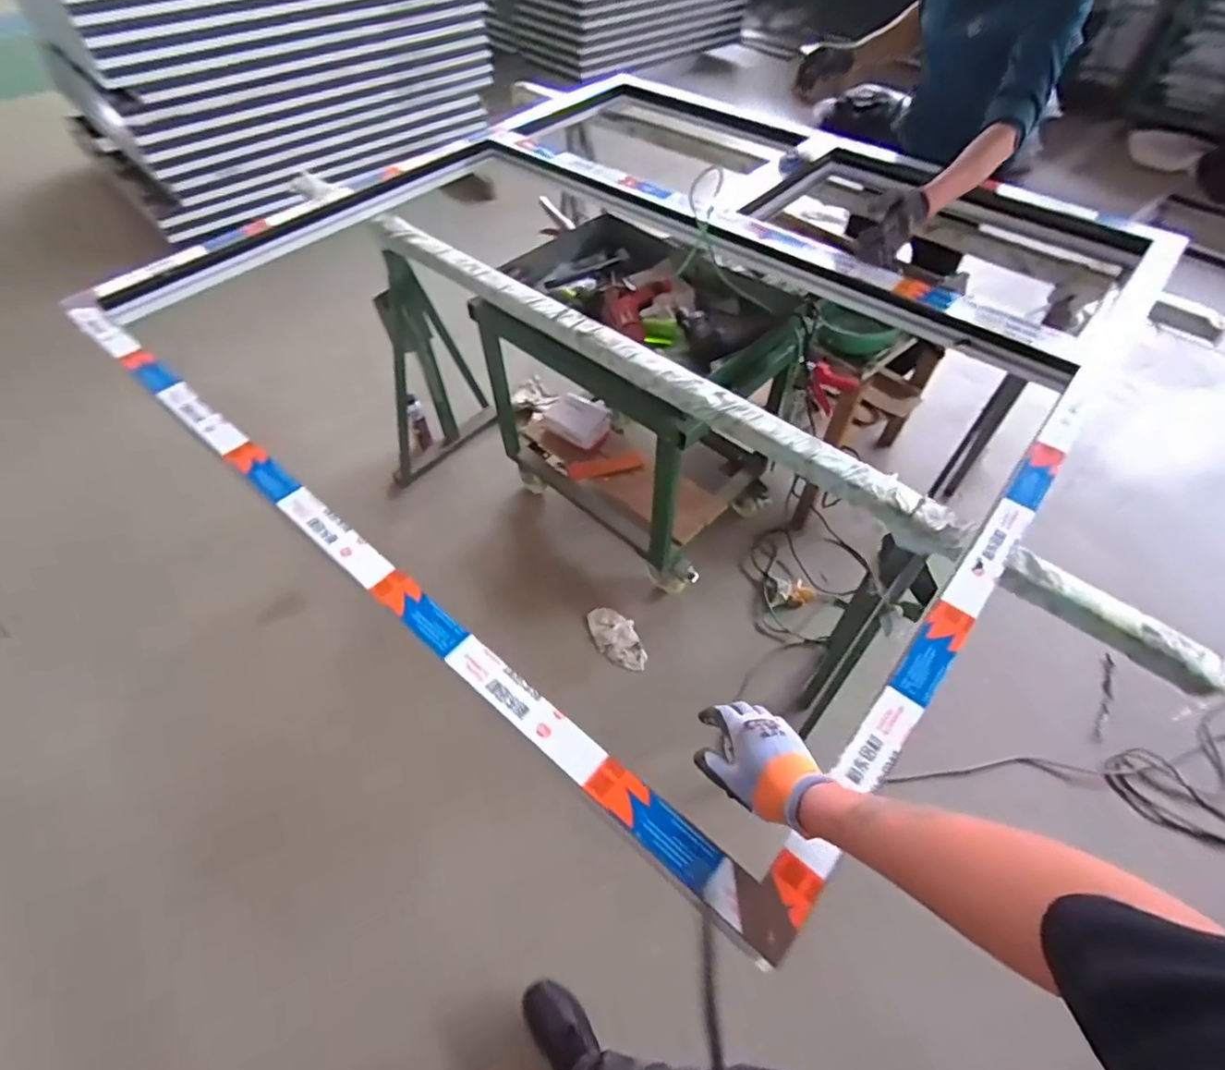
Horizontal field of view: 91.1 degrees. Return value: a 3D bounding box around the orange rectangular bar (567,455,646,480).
[{"bbox_3d":[-0.024,-0.205,1.792,0.224,0.032,0.044,-8,53,9],"label":"orange rectangular bar"}]

